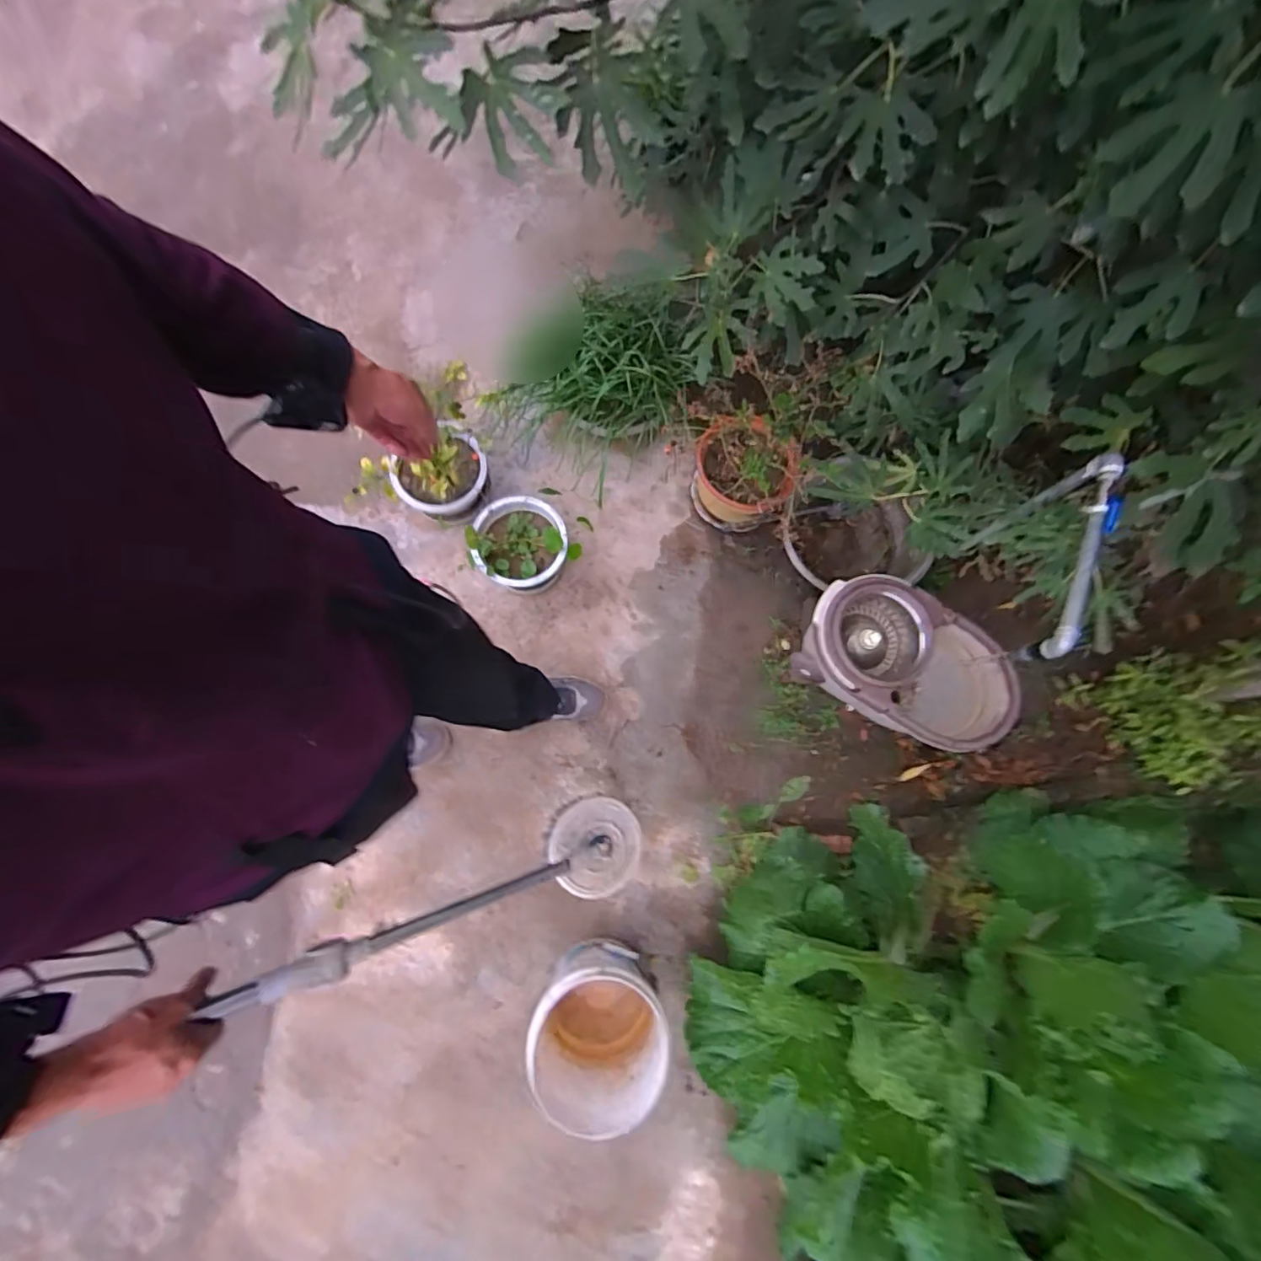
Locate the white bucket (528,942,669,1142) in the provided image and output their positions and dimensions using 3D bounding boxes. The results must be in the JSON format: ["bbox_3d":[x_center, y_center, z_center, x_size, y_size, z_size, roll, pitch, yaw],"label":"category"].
[{"bbox_3d":[-0.069,0.811,1.132,0.247,0.248,0.267,0,78,-1],"label":"white bucket"}]

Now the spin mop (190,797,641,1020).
[{"bbox_3d":[-0.202,0.353,0.741,0.567,0.075,0.144,-1,67,-46],"label":"spin mop"}]

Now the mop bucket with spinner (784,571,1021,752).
[{"bbox_3d":[0.628,0.092,1.309,0.460,0.321,0.276,33,80,5],"label":"mop bucket with spinner"}]

